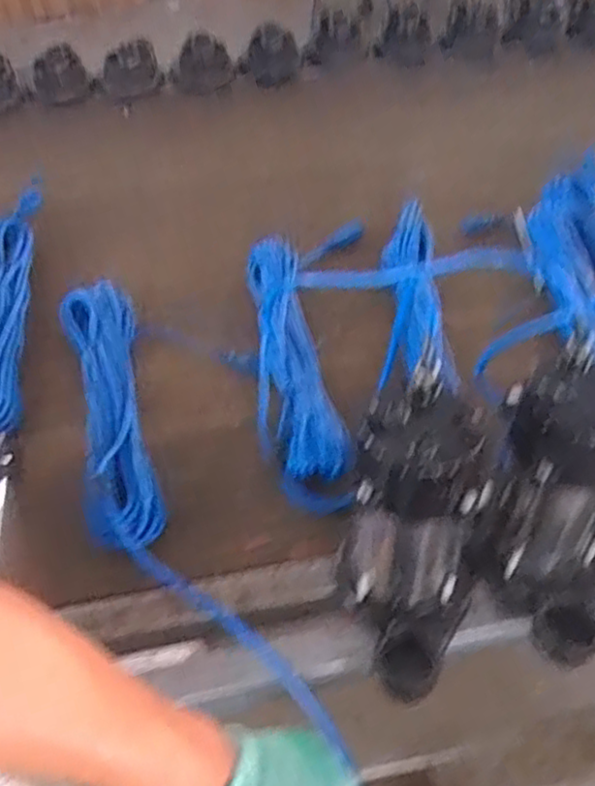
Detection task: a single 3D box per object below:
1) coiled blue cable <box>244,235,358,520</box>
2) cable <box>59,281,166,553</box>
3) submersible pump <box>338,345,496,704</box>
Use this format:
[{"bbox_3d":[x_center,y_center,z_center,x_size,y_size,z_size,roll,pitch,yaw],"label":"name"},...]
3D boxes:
[{"bbox_3d":[-0.008,-0.042,0.831,0.106,0.069,0.383,-9,49,-8],"label":"coiled blue cable"},{"bbox_3d":[-0.207,0.006,0.787,0.084,0.051,0.362,-13,49,-11],"label":"cable"},{"bbox_3d":[0.095,0.120,0.564,0.113,0.246,0.142,5,48,5],"label":"submersible pump"}]

